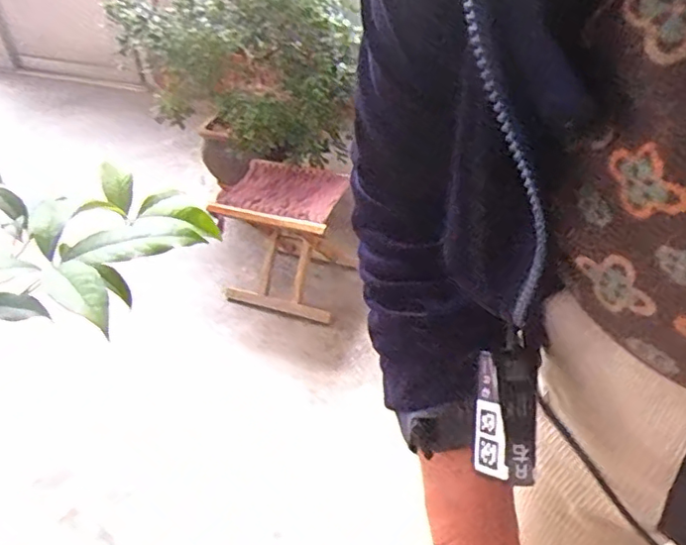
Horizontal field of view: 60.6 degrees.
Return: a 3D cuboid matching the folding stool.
[{"bbox_3d":[-0.151,-0.090,1.572,0.297,0.310,0.288,5,43,11],"label":"folding stool"}]

